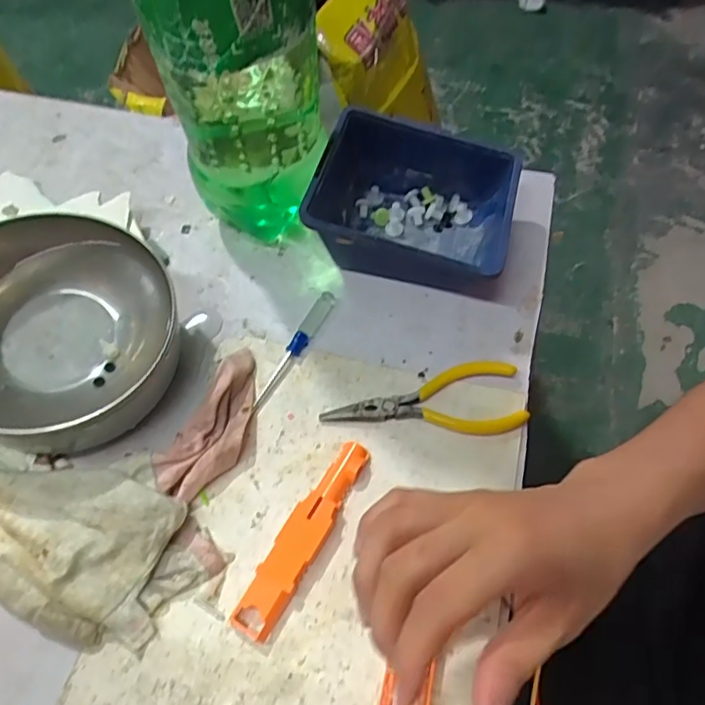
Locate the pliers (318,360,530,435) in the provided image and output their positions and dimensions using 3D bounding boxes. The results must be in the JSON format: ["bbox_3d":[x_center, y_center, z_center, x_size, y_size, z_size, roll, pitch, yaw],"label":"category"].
[{"bbox_3d":[0.045,0.032,0.363,0.126,0.011,0.049,-5,61,0],"label":"pliers"}]

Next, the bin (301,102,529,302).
[{"bbox_3d":[0.045,-0.106,0.419,0.139,0.067,0.116,12,63,10],"label":"bin"}]

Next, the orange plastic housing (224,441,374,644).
[{"bbox_3d":[-0.027,0.103,0.321,0.023,0.012,0.119,26,66,16],"label":"orange plastic housing"}]

